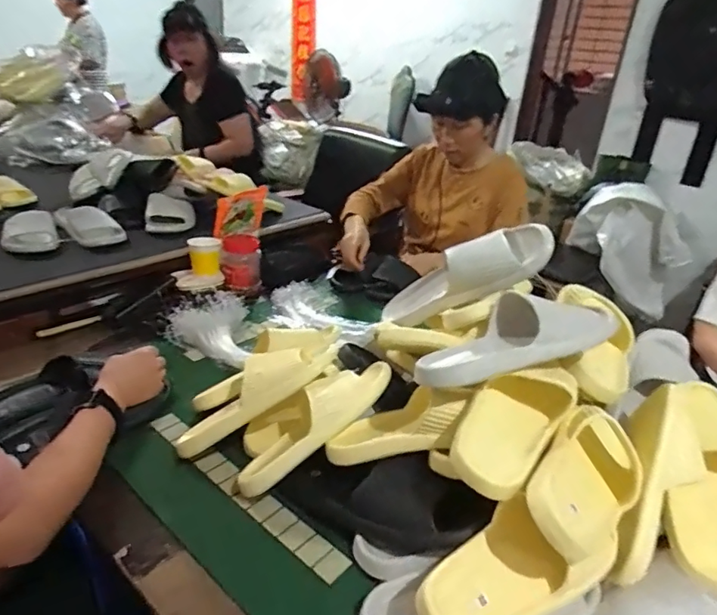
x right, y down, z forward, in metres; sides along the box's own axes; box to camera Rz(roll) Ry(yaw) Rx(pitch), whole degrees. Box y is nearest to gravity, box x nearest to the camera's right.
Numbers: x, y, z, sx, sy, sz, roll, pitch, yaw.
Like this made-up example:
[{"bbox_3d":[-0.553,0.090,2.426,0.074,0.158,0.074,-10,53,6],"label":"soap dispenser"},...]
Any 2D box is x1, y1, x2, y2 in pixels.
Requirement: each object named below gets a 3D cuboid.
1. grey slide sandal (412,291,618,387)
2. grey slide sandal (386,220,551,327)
[{"bbox_3d":[0.192,0.038,0.652,0.271,0.083,0.122,-17,23,-15],"label":"grey slide sandal"},{"bbox_3d":[0.154,-0.053,0.806,0.288,0.076,0.087,-27,16,25],"label":"grey slide sandal"}]

